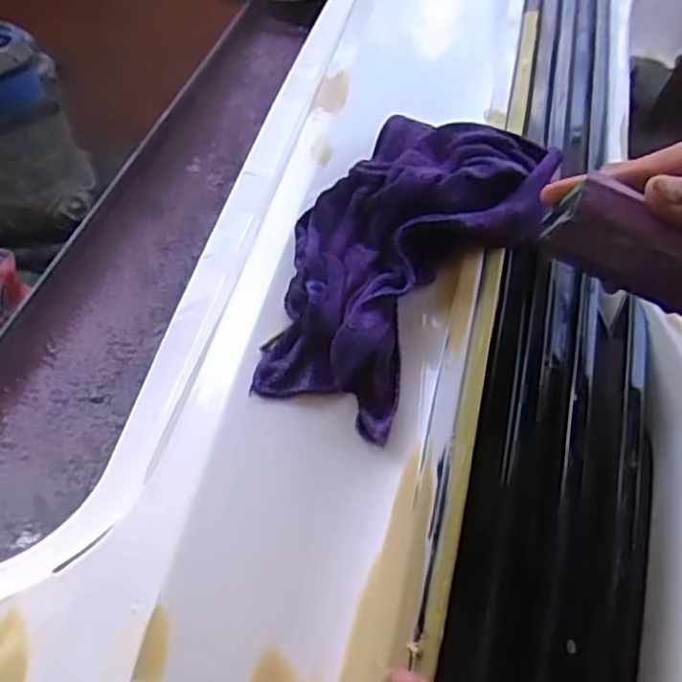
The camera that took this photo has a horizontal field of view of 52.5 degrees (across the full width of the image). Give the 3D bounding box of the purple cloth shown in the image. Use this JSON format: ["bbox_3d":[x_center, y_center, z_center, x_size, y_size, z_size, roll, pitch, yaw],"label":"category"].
[{"bbox_3d":[0.043,-0.064,0.464,0.134,0.059,0.266,31,72,20],"label":"purple cloth"}]

